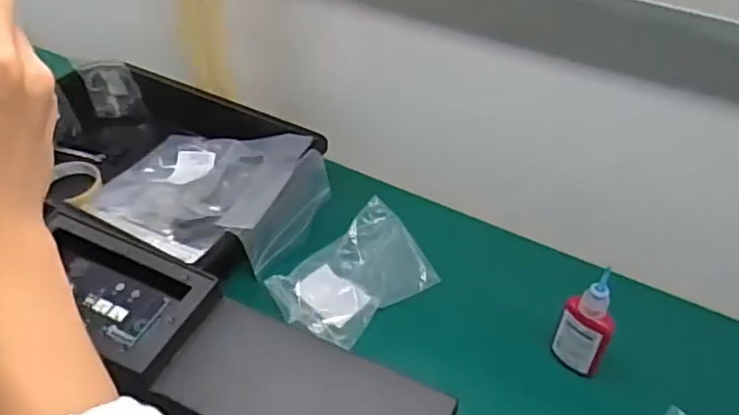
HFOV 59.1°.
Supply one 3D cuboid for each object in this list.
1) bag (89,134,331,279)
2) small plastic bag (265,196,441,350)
[{"bbox_3d":[-0.214,-0.026,0.846,0.273,0.067,0.202,17,45,16],"label":"bag"},{"bbox_3d":[-0.018,0.081,0.779,0.182,0.051,0.122,-30,52,-29],"label":"small plastic bag"}]

